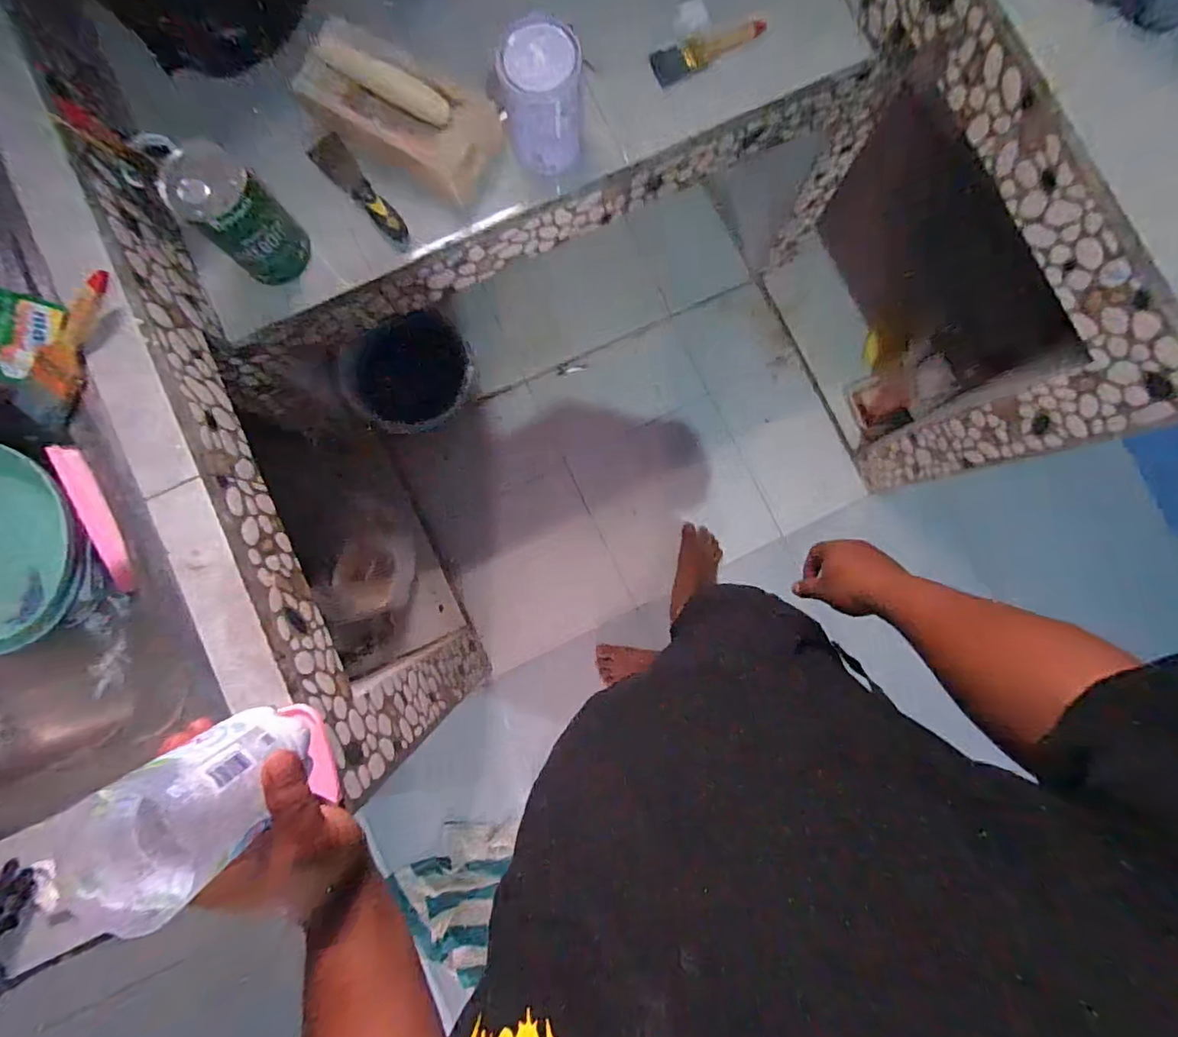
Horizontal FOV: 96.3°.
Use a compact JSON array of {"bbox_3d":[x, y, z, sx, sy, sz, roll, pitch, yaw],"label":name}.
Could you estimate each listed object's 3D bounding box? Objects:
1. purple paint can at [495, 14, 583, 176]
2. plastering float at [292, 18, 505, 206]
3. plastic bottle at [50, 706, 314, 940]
[{"bbox_3d":[-0.057,-0.531,0.668,0.095,0.119,0.101,0,86,1],"label":"purple paint can"},{"bbox_3d":[-0.247,-0.538,0.697,0.250,0.043,0.135,31,101,-8],"label":"plastering float"},{"bbox_3d":[-0.210,0.157,0.288,0.070,0.099,0.067,0,86,1],"label":"plastic bottle"}]

